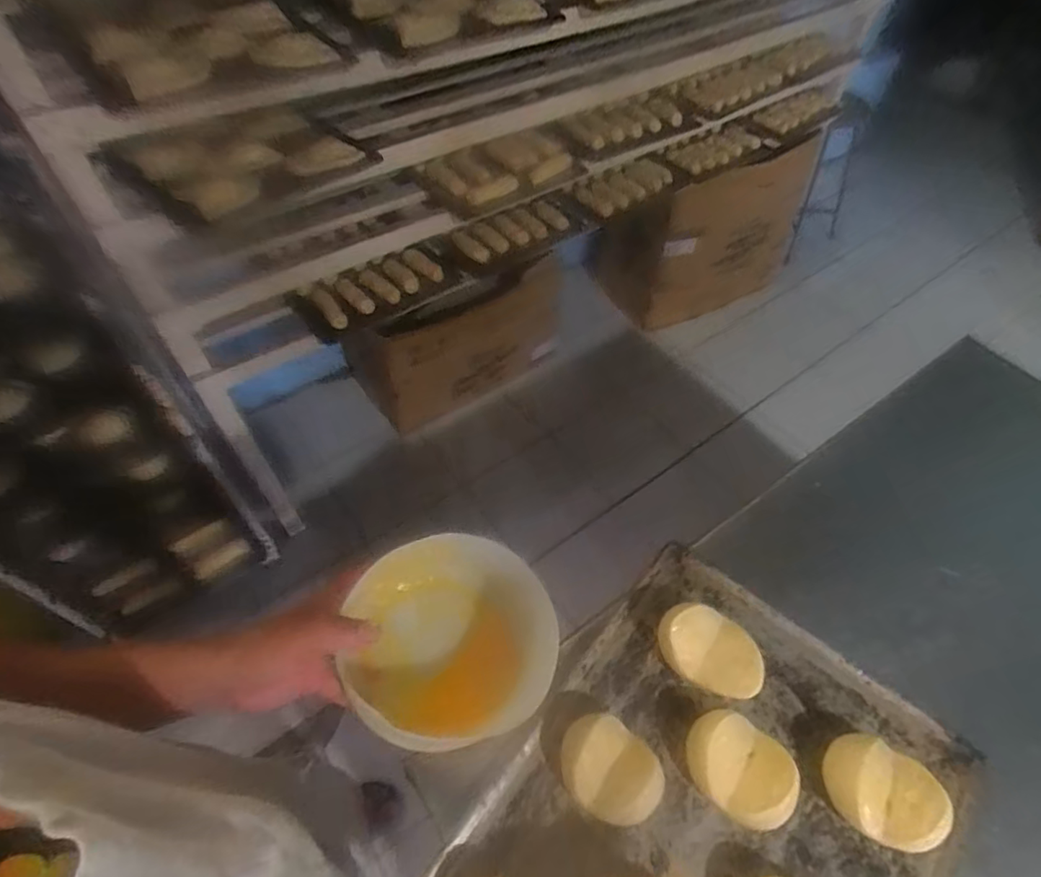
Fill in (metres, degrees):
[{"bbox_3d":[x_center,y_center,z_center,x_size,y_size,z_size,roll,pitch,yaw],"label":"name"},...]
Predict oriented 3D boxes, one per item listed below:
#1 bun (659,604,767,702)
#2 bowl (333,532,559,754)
[{"bbox_3d":[0.178,0.199,0.541,0.094,0.042,0.067,33,57,21],"label":"bun"},{"bbox_3d":[-0.062,0.165,0.486,0.161,0.076,0.165,1,51,-2],"label":"bowl"}]

